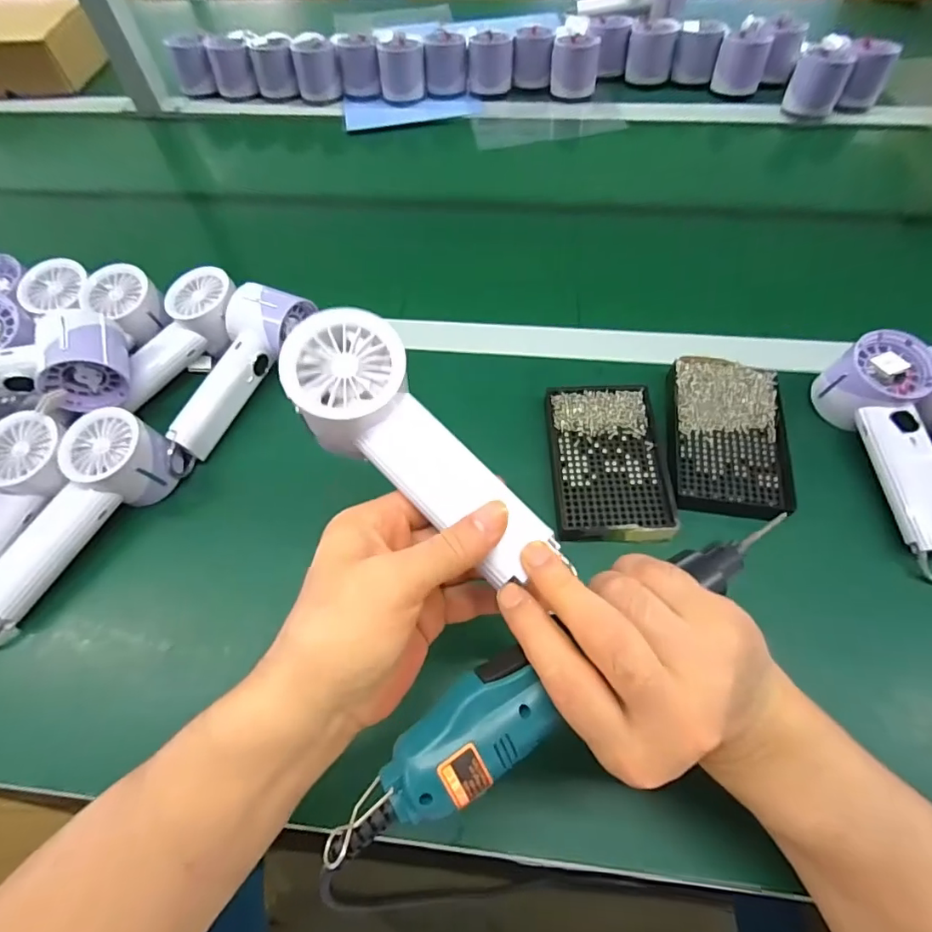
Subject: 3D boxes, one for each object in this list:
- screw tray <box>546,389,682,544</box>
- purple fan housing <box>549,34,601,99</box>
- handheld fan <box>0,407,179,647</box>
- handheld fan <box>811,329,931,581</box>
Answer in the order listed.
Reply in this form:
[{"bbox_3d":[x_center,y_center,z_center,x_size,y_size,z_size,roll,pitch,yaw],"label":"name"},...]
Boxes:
[{"bbox_3d":[0.116,-0.006,0.421,0.088,0.014,0.140,-2,61,2],"label":"screw tray"},{"bbox_3d":[0.157,-0.575,0.731,0.067,0.058,0.052,7,61,7],"label":"purple fan housing"},{"bbox_3d":[-0.312,0.048,0.401,0.060,0.059,0.197,30,79,18],"label":"handheld fan"},{"bbox_3d":[0.348,-0.009,0.408,0.065,0.057,0.197,-7,73,-1],"label":"handheld fan"}]

